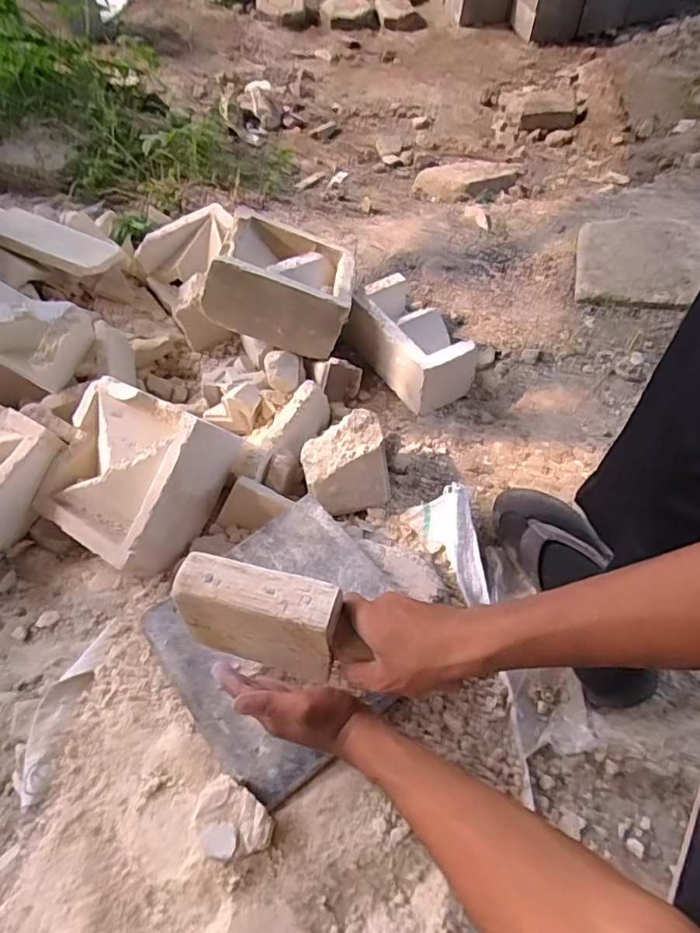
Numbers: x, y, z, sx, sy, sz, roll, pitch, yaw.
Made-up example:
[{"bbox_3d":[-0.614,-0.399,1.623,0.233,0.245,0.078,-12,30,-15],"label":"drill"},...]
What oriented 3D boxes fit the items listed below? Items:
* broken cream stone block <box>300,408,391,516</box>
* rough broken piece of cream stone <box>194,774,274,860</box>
[{"bbox_3d":[-0.007,0.004,0.741,0.105,0.094,0.101,-14,57,-7],"label":"broken cream stone block"},{"bbox_3d":[-0.103,0.314,0.497,0.067,0.033,0.054,28,61,18],"label":"rough broken piece of cream stone"}]

